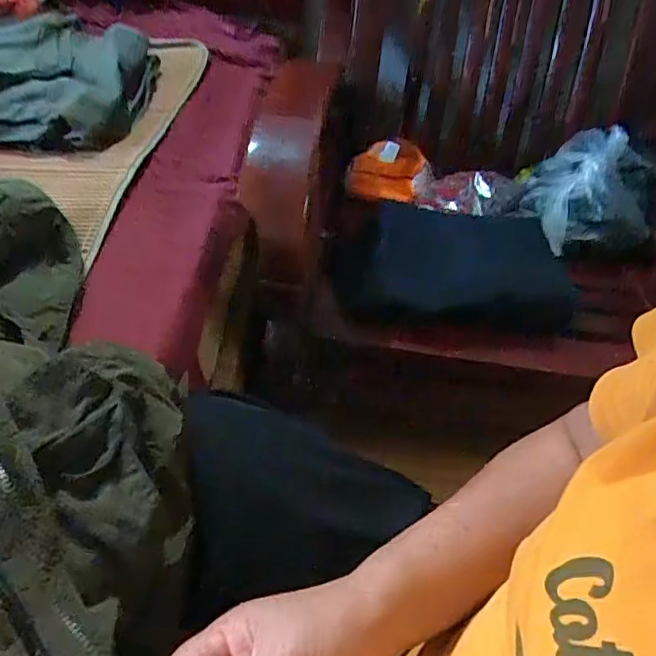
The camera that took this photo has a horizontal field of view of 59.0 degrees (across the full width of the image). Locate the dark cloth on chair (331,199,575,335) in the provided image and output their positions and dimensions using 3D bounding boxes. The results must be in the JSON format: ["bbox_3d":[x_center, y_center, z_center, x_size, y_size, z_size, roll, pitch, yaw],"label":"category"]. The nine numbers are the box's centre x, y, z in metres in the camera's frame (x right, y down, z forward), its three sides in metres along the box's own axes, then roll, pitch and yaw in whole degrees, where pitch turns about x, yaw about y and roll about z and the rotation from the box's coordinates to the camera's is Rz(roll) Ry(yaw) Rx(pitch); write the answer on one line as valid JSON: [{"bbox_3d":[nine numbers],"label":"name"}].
[{"bbox_3d":[0.213,-0.089,0.850,0.298,0.059,0.199,10,69,5],"label":"dark cloth on chair"}]

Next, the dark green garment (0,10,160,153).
[{"bbox_3d":[-0.405,-0.347,0.797,0.285,0.078,0.287,3,45,-3],"label":"dark green garment"}]

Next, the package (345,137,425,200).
[{"bbox_3d":[0.098,-0.276,1.015,0.132,0.117,0.034,-2,45,-9],"label":"package"}]

